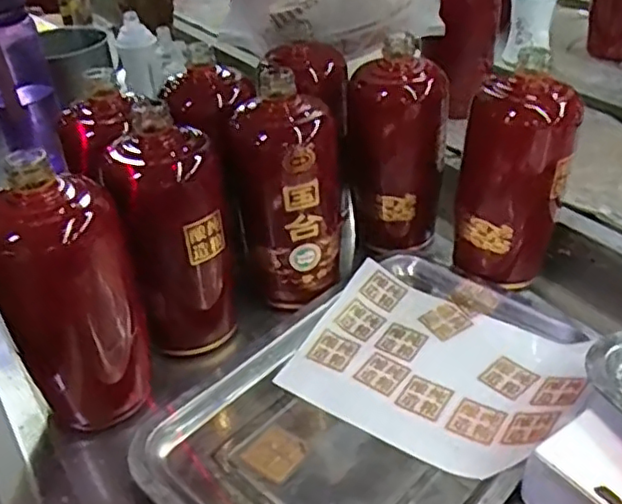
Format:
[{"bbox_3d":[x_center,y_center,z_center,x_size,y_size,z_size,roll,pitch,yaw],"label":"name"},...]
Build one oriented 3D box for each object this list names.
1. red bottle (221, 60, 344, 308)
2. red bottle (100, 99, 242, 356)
[{"bbox_3d":[-0.014,-0.045,0.502,0.081,0.180,0.073,-16,39,-13],"label":"red bottle"},{"bbox_3d":[-0.096,-0.012,0.466,0.078,0.163,0.076,-12,38,-8],"label":"red bottle"}]

